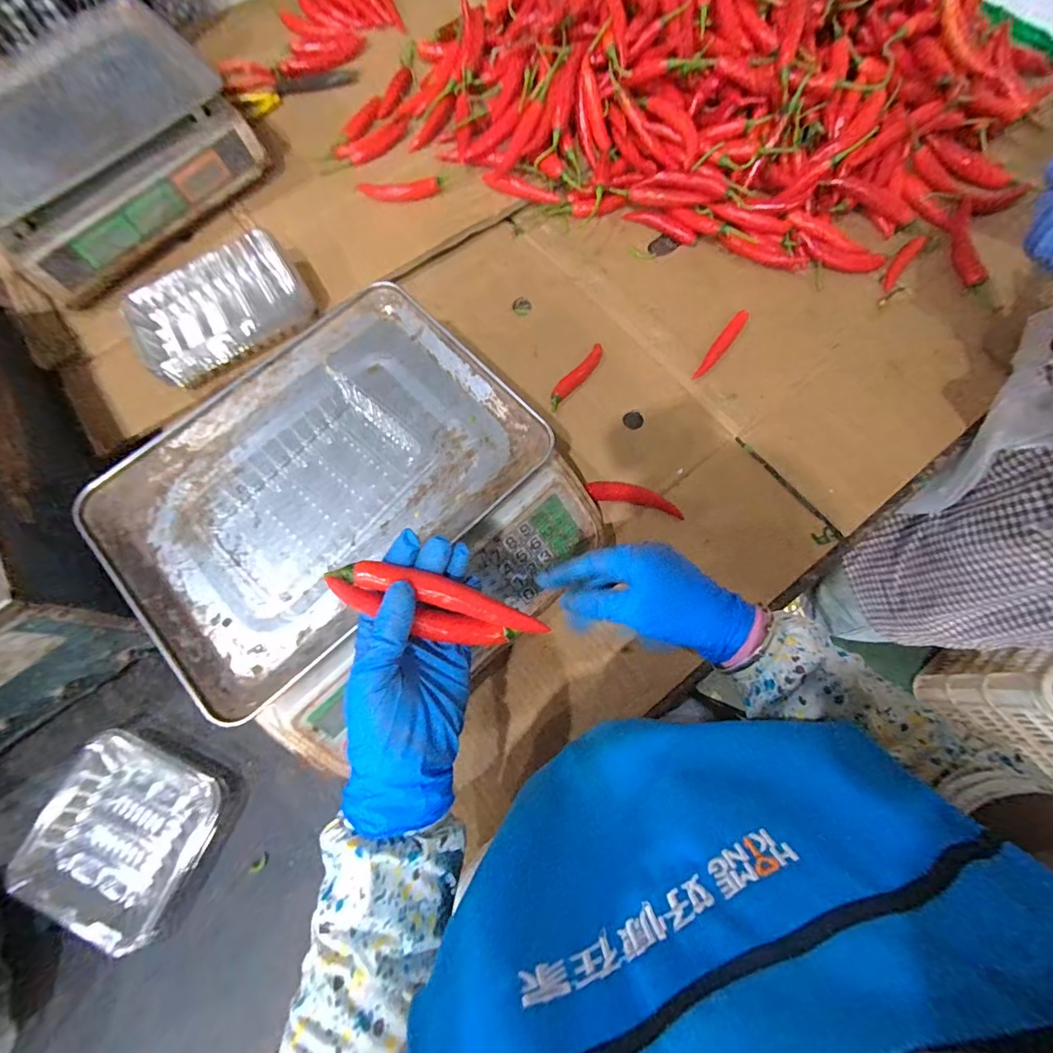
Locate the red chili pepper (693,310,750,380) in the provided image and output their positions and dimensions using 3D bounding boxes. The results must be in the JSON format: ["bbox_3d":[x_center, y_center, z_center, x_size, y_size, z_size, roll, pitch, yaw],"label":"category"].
[{"bbox_3d":[0.222,-0.206,0.555,0.017,0.018,0.106,34,76,10],"label":"red chili pepper"}]

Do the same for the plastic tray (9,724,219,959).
[{"bbox_3d":[-0.354,0.268,0.429,0.142,0.032,0.136,25,75,8],"label":"plastic tray"}]

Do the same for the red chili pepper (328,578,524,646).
[{"bbox_3d":[-0.066,0.059,0.312,0.121,0.017,0.019,22,73,-20],"label":"red chili pepper"}]

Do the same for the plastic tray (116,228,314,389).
[{"bbox_3d":[-0.350,-0.250,0.565,0.189,0.050,0.132,-35,76,-9],"label":"plastic tray"}]

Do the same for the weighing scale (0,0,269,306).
[{"bbox_3d":[-0.555,-0.485,0.625,0.321,0.098,0.321,-42,77,-11],"label":"weighing scale"}]

